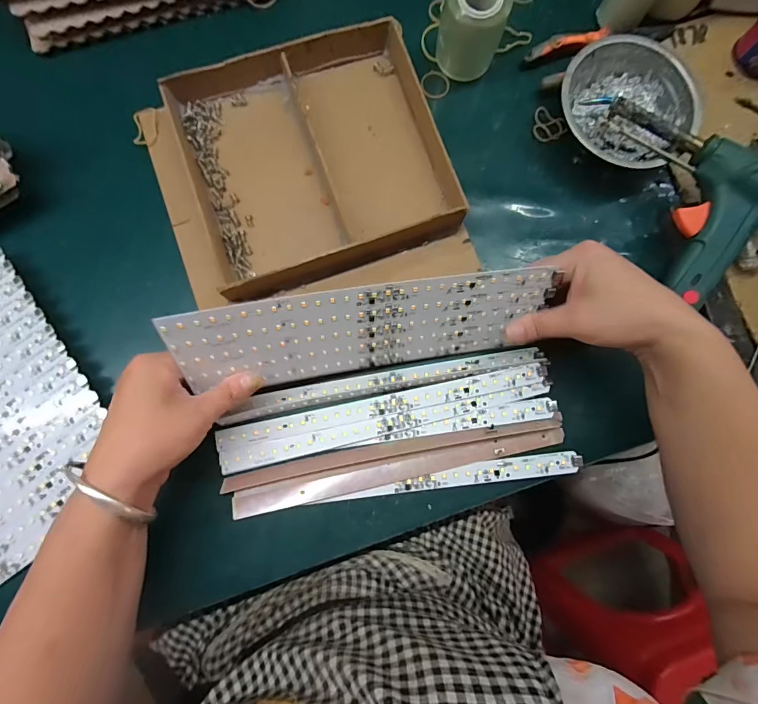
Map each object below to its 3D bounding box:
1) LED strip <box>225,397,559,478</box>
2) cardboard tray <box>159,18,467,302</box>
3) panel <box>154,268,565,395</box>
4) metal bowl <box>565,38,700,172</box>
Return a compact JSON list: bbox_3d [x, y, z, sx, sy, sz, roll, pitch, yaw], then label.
[{"bbox_3d":[0.010,0.070,0.327,0.279,0.007,0.019,-9,77,-2],"label":"LED strip"},{"bbox_3d":[-0.054,-0.175,0.348,0.227,0.037,0.214,-17,85,-4],"label":"cardboard tray"},{"bbox_3d":[-0.005,-0.016,0.297,0.278,0.081,0.008,-9,48,-9],"label":"panel"},{"bbox_3d":[0.229,-0.228,0.367,0.123,0.042,0.115,42,82,2],"label":"metal bowl"}]

